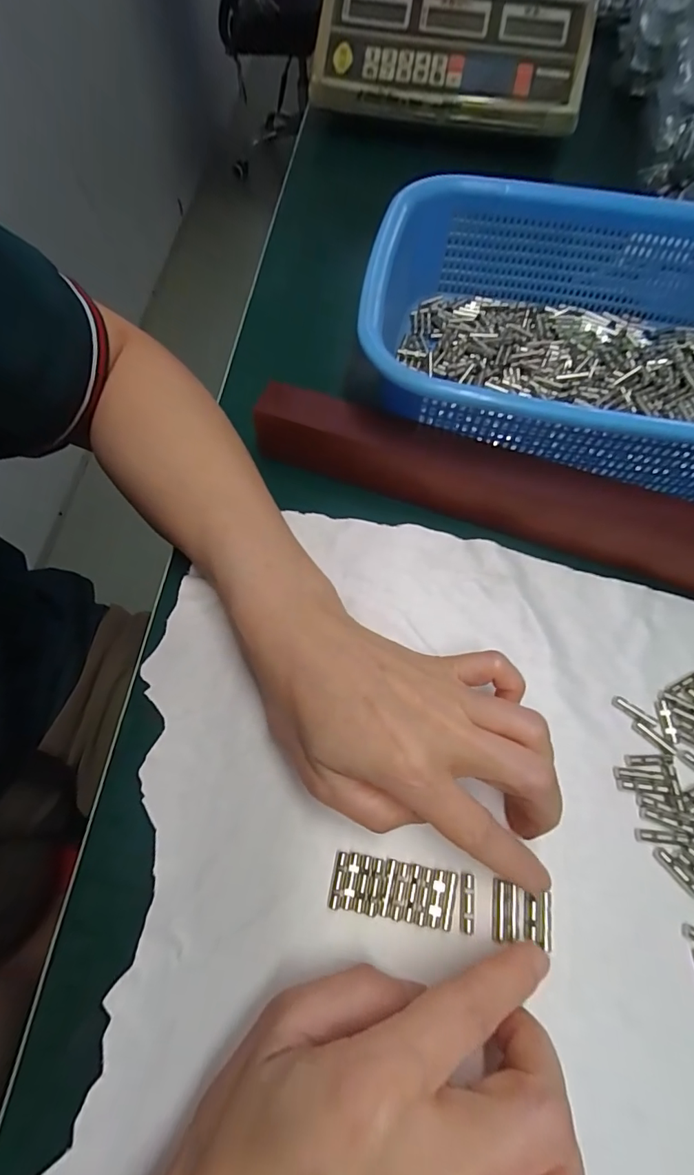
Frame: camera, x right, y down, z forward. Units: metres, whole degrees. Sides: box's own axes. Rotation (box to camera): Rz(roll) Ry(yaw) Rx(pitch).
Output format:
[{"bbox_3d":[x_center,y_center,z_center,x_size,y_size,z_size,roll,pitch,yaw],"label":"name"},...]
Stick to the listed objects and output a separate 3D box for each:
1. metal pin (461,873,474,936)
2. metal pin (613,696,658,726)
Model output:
[{"bbox_3d":[0.048,0.128,0.184,0.005,0.004,0.020,5,64,2],"label":"metal pin"},{"bbox_3d":[0.139,0.060,0.221,0.020,0.004,0.005,34,68,15],"label":"metal pin"}]

